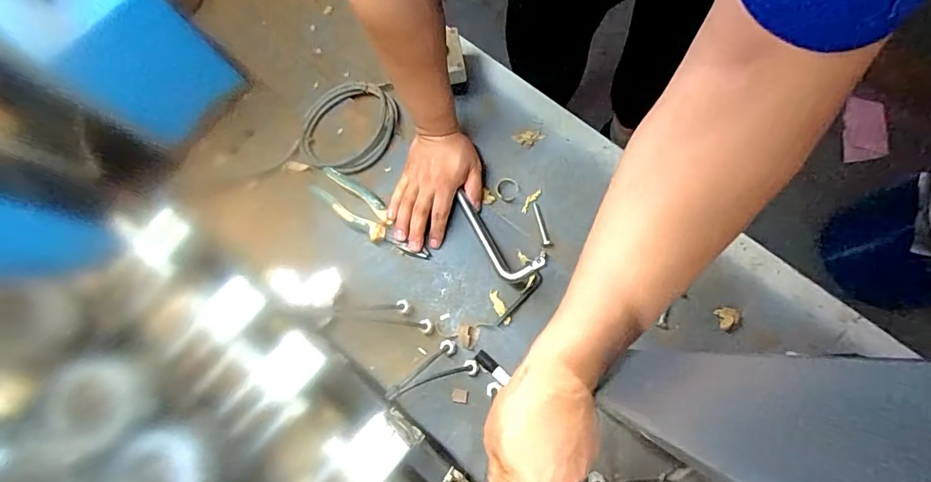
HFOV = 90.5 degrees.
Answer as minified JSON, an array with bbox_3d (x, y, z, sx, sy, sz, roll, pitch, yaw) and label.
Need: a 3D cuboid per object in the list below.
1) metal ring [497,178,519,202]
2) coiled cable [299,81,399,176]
[{"bbox_3d":[0.061,-0.074,0.666,0.030,0.004,0.036,9,78,8],"label":"metal ring"},{"bbox_3d":[-0.178,-0.175,0.699,0.140,0.020,0.152,-1,77,6],"label":"coiled cable"}]

